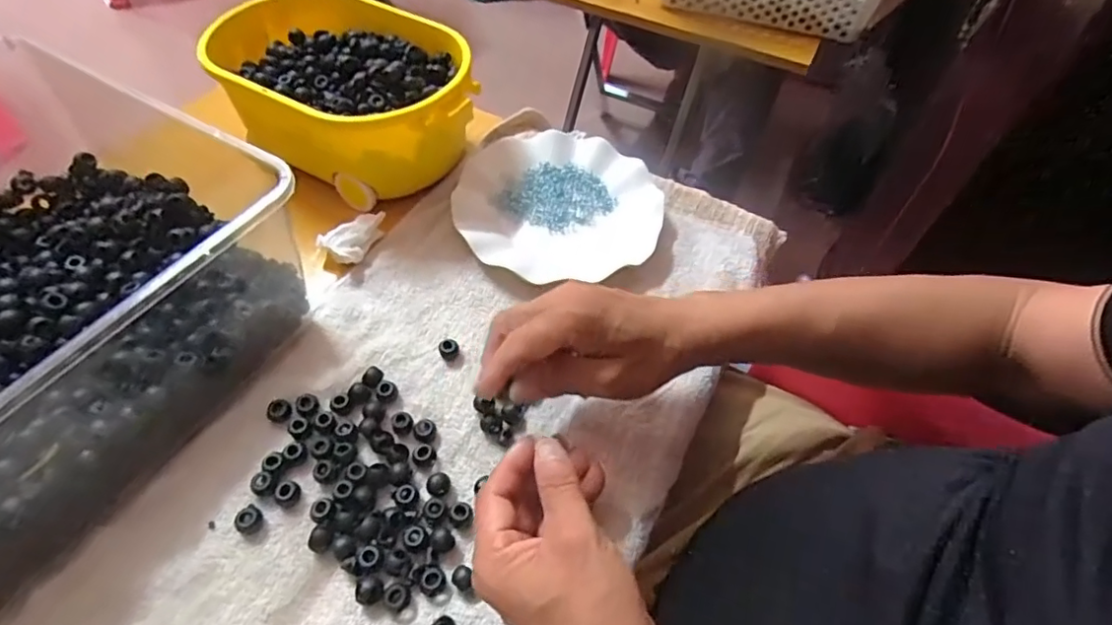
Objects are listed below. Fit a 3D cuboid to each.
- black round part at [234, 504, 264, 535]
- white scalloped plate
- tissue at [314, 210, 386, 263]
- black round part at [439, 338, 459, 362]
[{"bbox_3d":[-0.190,0.129,0.354,0.013,0.012,0.015,29,57,17],"label":"black round part"},{"bbox_3d":[0.003,-0.106,0.526,0.179,0.021,0.169,1,53,-2],"label":"white scalloped plate"},{"bbox_3d":[-0.175,-0.067,0.487,0.038,0.023,0.054,16,54,8],"label":"tissue"},{"bbox_3d":[-0.081,0.028,0.430,0.015,0.011,0.015,1,53,-2],"label":"black round part"}]

